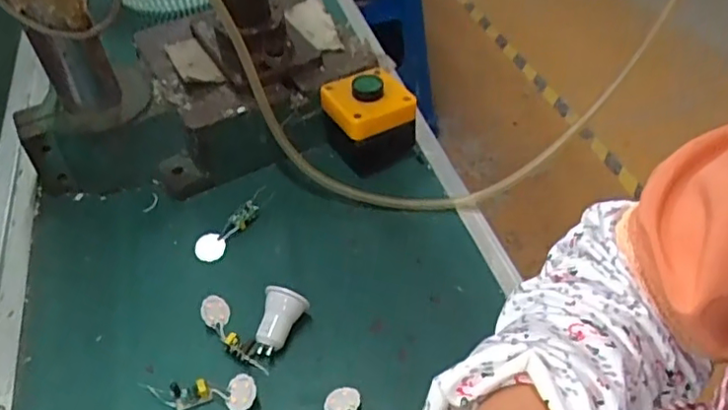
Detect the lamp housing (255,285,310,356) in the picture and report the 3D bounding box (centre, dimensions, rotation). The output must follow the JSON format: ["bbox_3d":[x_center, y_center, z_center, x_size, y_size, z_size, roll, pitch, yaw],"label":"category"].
[{"bbox_3d":[-0.060,0.086,0.436,0.030,0.031,0.040,5,47,8],"label":"lamp housing"}]

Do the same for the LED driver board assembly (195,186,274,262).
[{"bbox_3d":[-0.114,0.013,0.528,0.028,0.009,0.089,22,51,22],"label":"LED driver board assembly"}]

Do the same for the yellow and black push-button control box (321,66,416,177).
[{"bbox_3d":[0.007,-0.082,0.559,0.073,0.069,0.070,-22,49,-17],"label":"yellow and black push-button control box"}]

